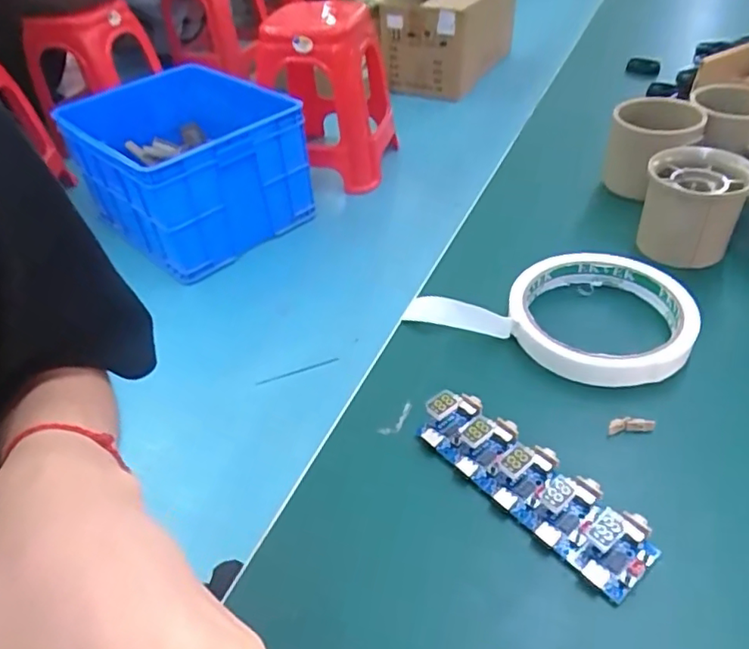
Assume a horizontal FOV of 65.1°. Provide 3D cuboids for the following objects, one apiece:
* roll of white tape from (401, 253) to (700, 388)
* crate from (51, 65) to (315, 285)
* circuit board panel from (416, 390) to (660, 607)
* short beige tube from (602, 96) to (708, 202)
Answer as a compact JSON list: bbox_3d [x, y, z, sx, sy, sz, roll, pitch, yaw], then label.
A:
[{"bbox_3d":[0.102,-0.010,0.329,0.138,0.024,0.093,23,49,28],"label":"roll of white tape"},{"bbox_3d":[-0.548,-0.478,1.681,0.427,0.334,0.650,-34,49,-28],"label":"crate"},{"bbox_3d":[0.066,0.066,0.250,0.031,0.019,0.107,-33,48,-27],"label":"circuit board panel"},{"bbox_3d":[0.198,-0.126,0.417,0.057,0.059,0.061,-3,42,3],"label":"short beige tube"}]

